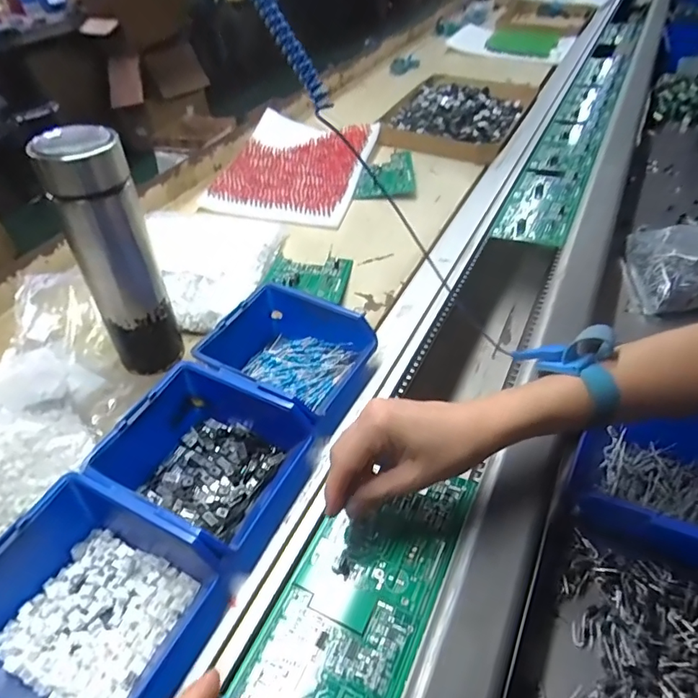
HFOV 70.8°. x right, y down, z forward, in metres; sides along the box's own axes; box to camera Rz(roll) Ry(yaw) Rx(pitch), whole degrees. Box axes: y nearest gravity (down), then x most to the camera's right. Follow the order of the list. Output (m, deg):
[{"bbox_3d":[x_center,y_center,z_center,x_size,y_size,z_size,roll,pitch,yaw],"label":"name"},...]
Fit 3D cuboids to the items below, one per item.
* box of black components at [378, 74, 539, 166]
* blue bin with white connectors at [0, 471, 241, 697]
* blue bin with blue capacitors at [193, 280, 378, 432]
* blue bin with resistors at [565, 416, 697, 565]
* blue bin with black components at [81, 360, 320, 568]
[{"bbox_3d":[0.213,-0.449,0.932,0.232,0.045,0.349,17,48,23],"label":"box of black components"},{"bbox_3d":[-0.165,0.158,0.306,0.144,0.059,0.118,15,47,22],"label":"blue bin with white connectors"},{"bbox_3d":[-0.057,0.003,0.457,0.143,0.058,0.125,13,46,19],"label":"blue bin with blue capacitors"},{"bbox_3d":[0.248,0.101,0.381,0.127,0.064,0.131,22,50,27],"label":"blue bin with resistors"},{"bbox_3d":[-0.115,0.079,0.380,0.140,0.054,0.119,15,47,21],"label":"blue bin with black components"}]

